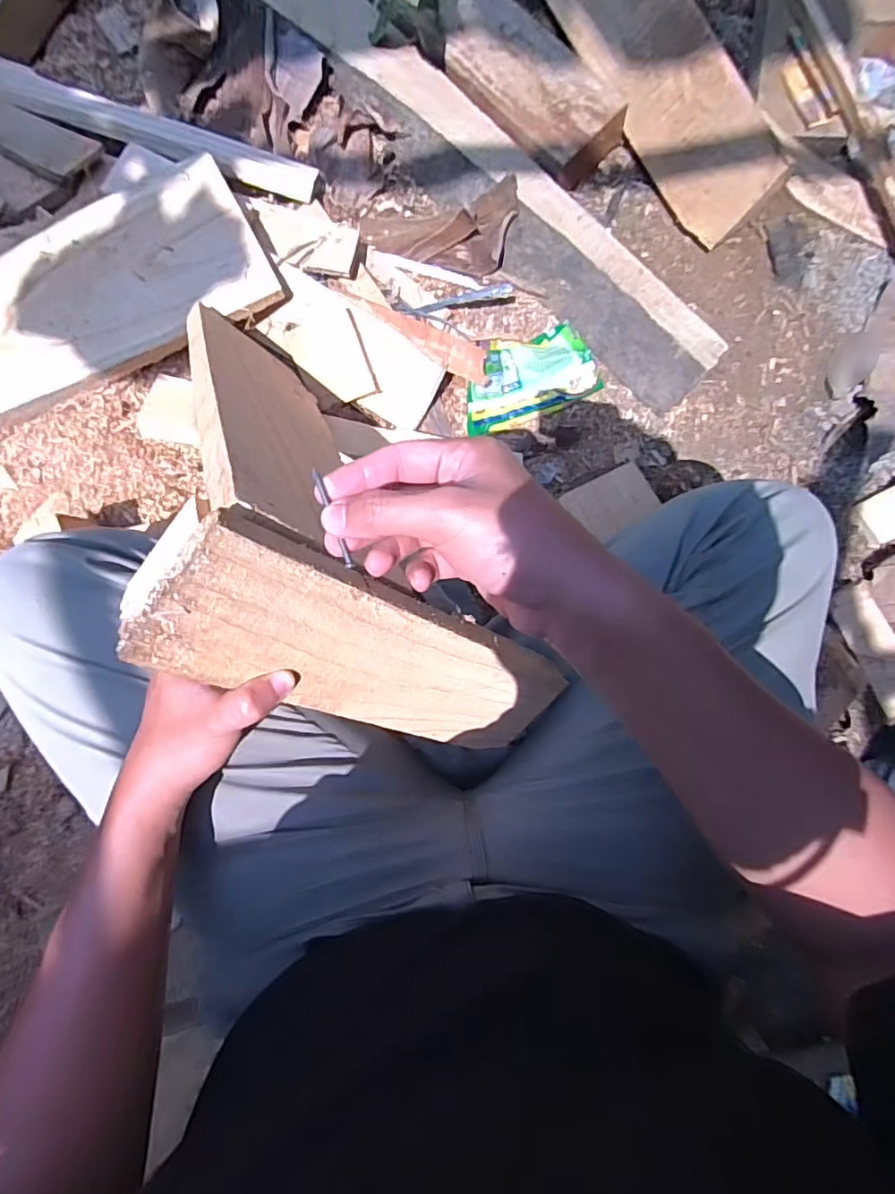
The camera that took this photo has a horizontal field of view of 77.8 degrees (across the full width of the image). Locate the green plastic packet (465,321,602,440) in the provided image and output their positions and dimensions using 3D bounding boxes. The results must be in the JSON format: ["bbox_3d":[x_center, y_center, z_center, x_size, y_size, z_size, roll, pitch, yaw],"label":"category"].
[{"bbox_3d":[0.099,-0.271,0.687,0.165,0.031,0.109,-16,95,-7],"label":"green plastic packet"}]

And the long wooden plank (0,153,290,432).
[{"bbox_3d":[-0.507,-0.253,0.577,0.653,0.028,0.169,-28,96,-6],"label":"long wooden plank"}]

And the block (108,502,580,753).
[{"bbox_3d":[-0.034,0.045,0.367,0.323,0.033,0.095,28,89,-43],"label":"block"}]

